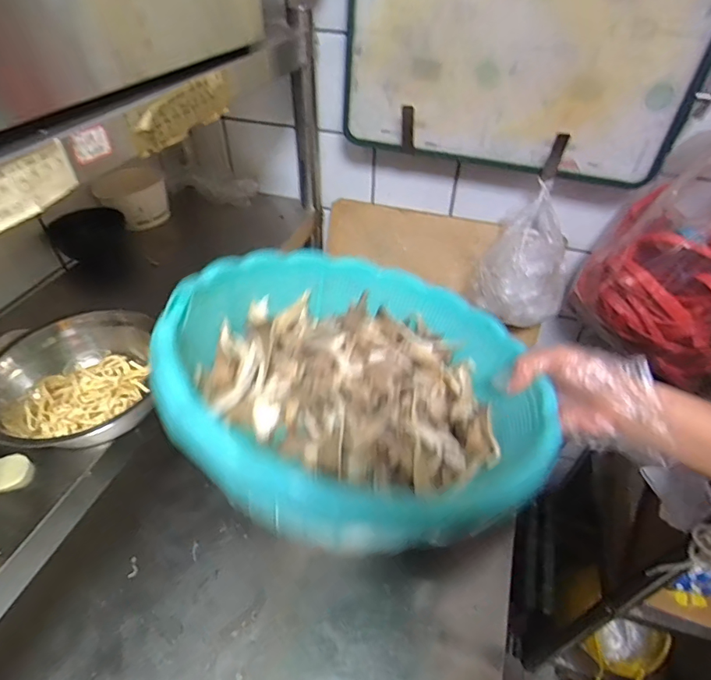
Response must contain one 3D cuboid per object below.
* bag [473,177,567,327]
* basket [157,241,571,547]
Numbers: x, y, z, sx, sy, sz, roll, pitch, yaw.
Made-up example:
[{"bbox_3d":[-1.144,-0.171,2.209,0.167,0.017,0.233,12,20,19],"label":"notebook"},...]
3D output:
[{"bbox_3d":[0.286,-0.136,0.751,0.141,0.201,0.098,14,45,12],"label":"bag"},{"bbox_3d":[0.002,0.015,0.386,0.280,0.129,0.291,-12,46,-14],"label":"basket"}]

